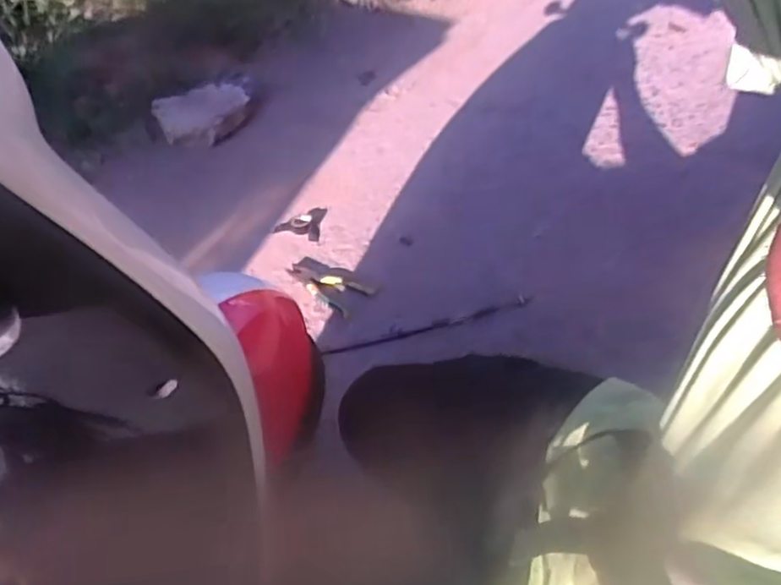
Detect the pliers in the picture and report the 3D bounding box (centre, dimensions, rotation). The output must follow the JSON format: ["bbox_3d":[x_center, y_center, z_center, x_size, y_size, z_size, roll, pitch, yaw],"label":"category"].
[{"bbox_3d":[-0.131,-0.021,1.328,0.205,0.014,0.078,30,56,32],"label":"pliers"}]

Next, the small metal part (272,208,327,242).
[{"bbox_3d":[-0.191,-0.162,1.471,0.107,0.024,0.101,14,48,21],"label":"small metal part"}]

